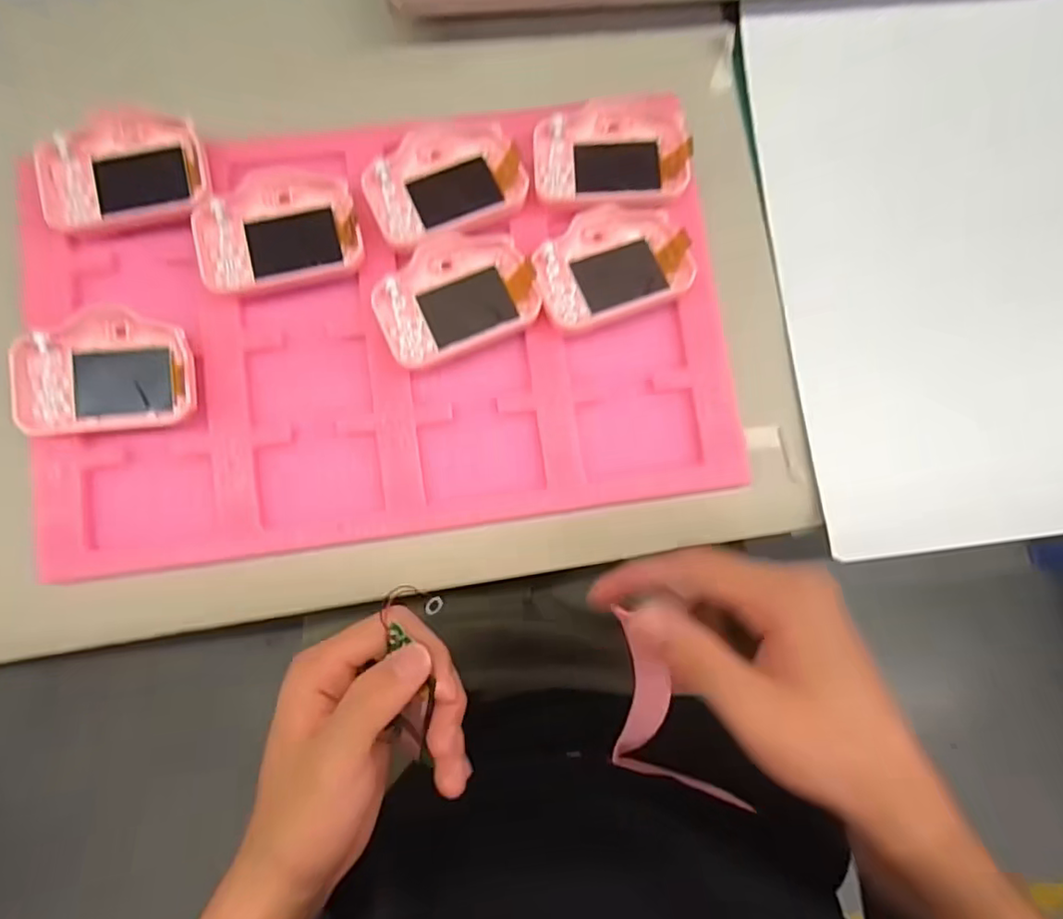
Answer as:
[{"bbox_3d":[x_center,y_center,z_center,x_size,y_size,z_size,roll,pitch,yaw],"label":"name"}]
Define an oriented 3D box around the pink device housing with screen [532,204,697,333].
[{"bbox_3d":[0.042,-0.107,0.331,0.082,0.018,0.060,-24,84,-5],"label":"pink device housing with screen"}]

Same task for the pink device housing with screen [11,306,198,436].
[{"bbox_3d":[-0.218,-0.046,0.309,0.080,0.017,0.061,-7,83,-4],"label":"pink device housing with screen"}]

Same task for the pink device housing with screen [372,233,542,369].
[{"bbox_3d":[-0.042,-0.088,0.324,0.083,0.017,0.057,-25,85,-5],"label":"pink device housing with screen"}]

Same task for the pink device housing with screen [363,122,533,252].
[{"bbox_3d":[-0.049,-0.154,0.331,0.082,0.016,0.062,-24,84,-5],"label":"pink device housing with screen"}]

